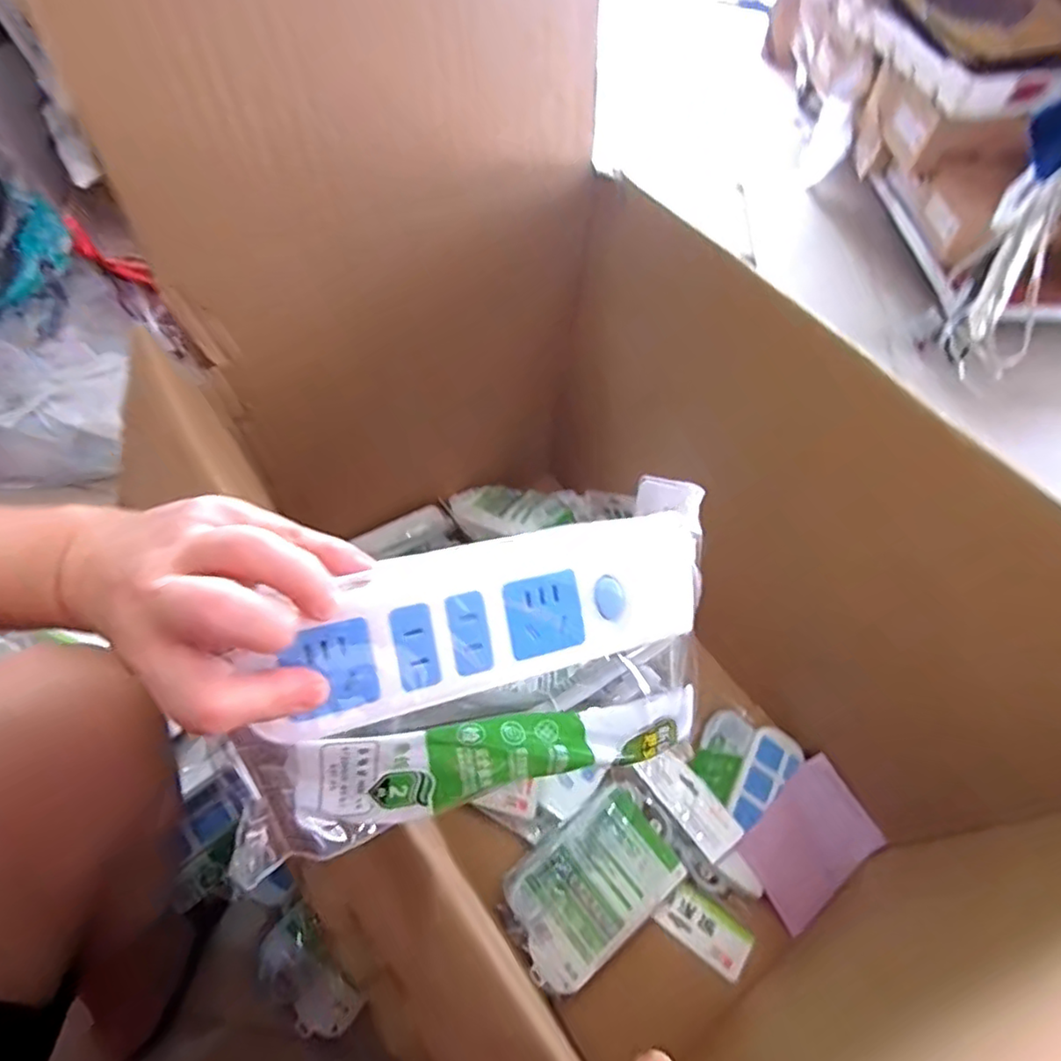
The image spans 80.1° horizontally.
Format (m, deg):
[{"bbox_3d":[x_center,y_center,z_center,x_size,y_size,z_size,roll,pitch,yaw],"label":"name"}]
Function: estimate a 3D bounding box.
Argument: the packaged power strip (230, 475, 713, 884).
[{"bbox_3d":[-0.011,0.058,0.277,0.221,0.029,0.112,-12,94,-20],"label":"packaged power strip"}]

